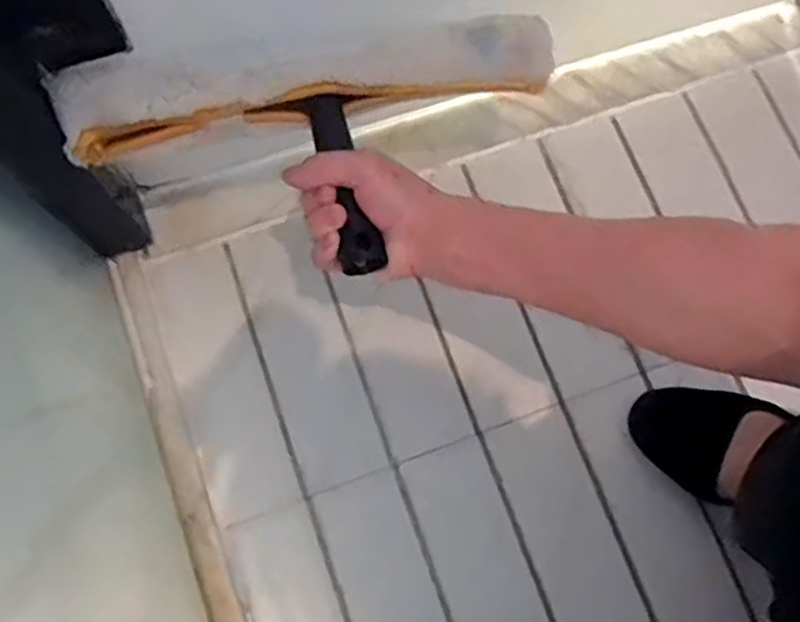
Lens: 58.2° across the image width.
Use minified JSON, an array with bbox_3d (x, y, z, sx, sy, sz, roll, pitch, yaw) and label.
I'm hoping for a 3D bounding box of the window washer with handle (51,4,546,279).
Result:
[{"bbox_3d":[-0.046,-0.114,0.490,0.334,0.034,0.172,-11,77,-11],"label":"window washer with handle"}]

